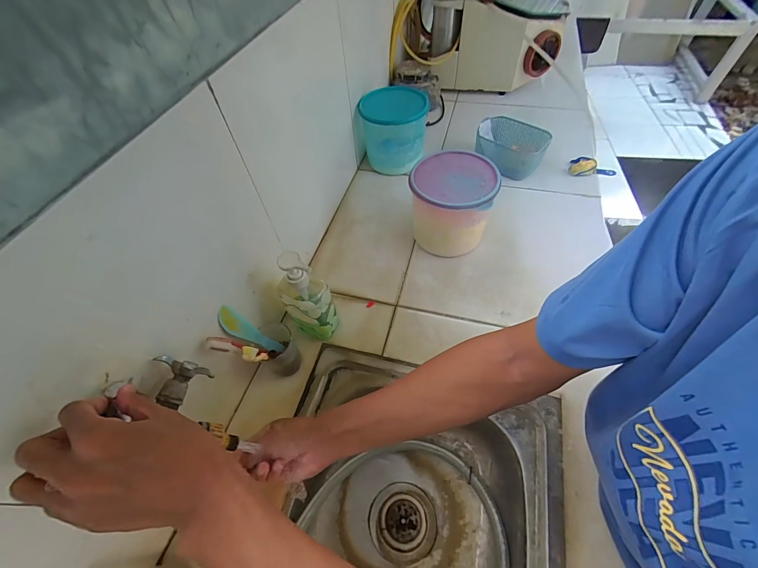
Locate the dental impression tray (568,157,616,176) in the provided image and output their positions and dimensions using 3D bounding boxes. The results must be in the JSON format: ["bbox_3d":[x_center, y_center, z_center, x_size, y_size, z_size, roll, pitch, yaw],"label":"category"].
[{"bbox_3d":[0.530,-0.296,0.818,0.104,0.031,0.052,2,55,6],"label":"dental impression tray"}]

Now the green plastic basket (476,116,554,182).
[{"bbox_3d":[0.336,-0.349,0.842,0.167,0.093,0.124,15,57,15],"label":"green plastic basket"}]

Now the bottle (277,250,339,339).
[{"bbox_3d":[-0.117,0.026,0.546,0.071,0.198,0.058,15,57,15],"label":"bottle"}]

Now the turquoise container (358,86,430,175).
[{"bbox_3d":[0.040,-0.392,0.854,0.167,0.169,0.147,-2,55,3],"label":"turquoise container"}]

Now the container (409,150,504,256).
[{"bbox_3d":[0.148,-0.157,0.676,0.153,0.161,0.154,-2,55,3],"label":"container"}]

